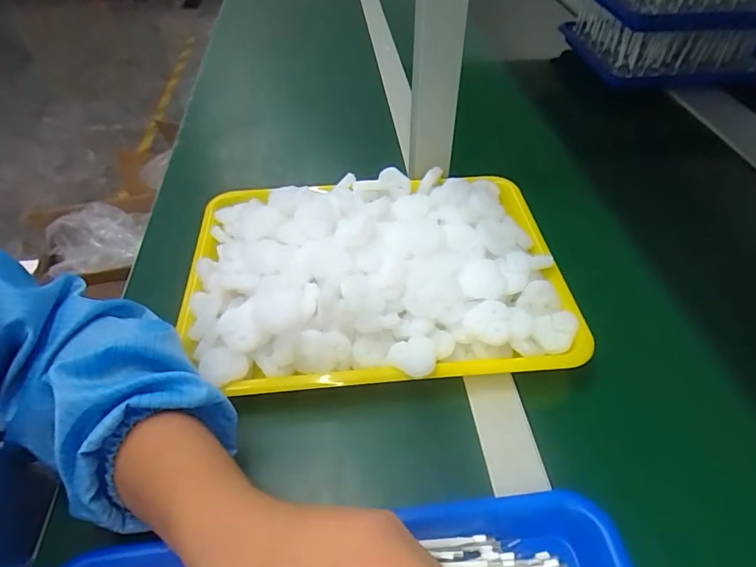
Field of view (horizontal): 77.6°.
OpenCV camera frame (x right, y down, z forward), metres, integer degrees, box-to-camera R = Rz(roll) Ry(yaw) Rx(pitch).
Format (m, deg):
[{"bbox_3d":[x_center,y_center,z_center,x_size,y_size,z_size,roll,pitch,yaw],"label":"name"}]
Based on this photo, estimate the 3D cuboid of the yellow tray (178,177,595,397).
[{"bbox_3d":[-0.004,-0.024,0.419,0.326,0.049,0.238,-5,47,-4],"label":"yellow tray"}]

